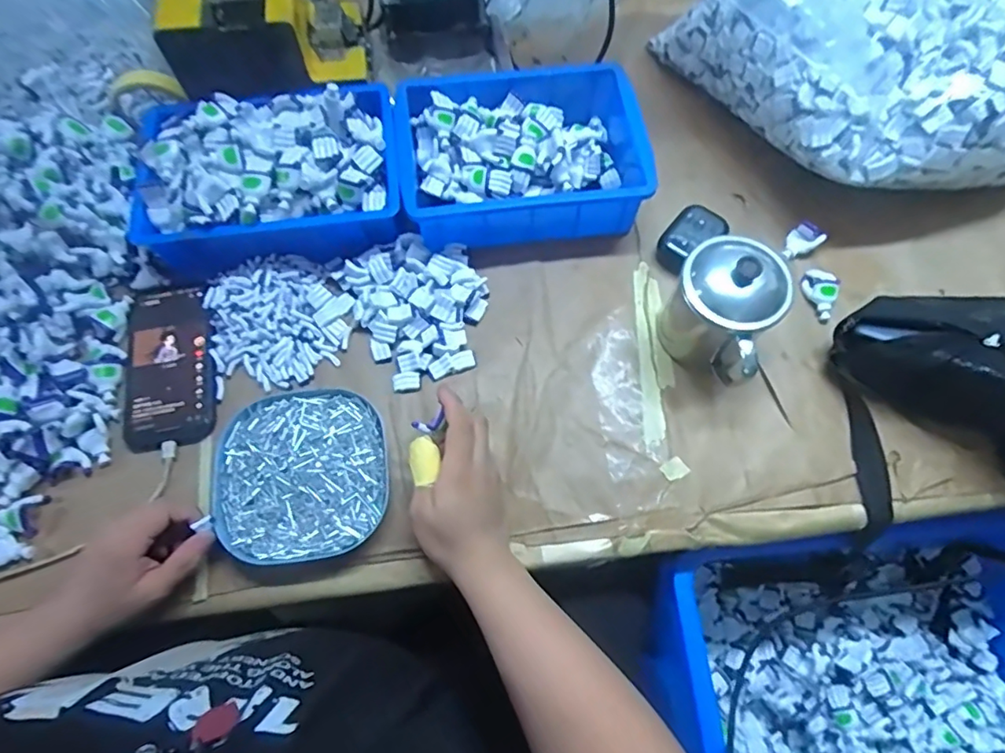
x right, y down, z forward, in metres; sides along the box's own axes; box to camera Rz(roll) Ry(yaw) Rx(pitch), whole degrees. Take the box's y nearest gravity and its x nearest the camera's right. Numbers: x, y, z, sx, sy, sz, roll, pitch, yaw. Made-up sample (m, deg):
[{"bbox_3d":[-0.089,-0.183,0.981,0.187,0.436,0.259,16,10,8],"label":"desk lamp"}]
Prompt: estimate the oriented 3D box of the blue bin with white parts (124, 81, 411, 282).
[{"bbox_3d":[-0.233,-0.207,0.545,0.254,0.080,0.166,-7,71,-5],"label":"blue bin with white parts"}]

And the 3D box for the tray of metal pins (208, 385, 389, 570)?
[{"bbox_3d":[-0.174,0.084,0.478,0.144,0.030,0.146,-9,71,-5],"label":"tray of metal pins"}]

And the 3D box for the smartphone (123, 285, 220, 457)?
[{"bbox_3d":[-0.323,-0.013,0.533,0.083,0.015,0.167,-13,72,-6],"label":"smartphone"}]

